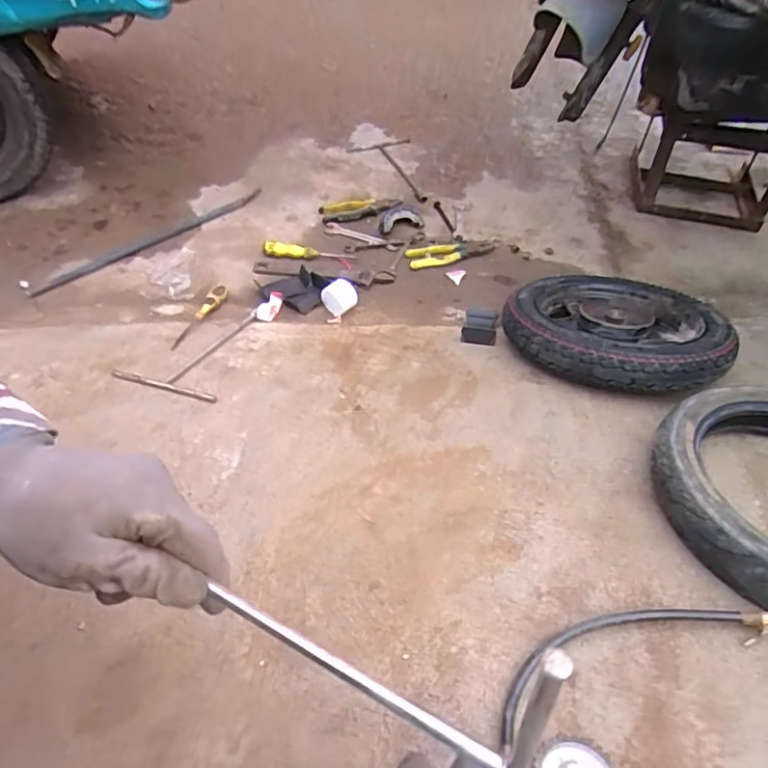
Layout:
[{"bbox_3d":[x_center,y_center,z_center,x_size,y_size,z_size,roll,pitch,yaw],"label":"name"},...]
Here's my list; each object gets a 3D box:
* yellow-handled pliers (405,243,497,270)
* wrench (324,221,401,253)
[{"bbox_3d":[0.145,-0.282,1.188,0.190,0.015,0.060,-10,53,-6],"label":"yellow-handled pliers"},{"bbox_3d":[-0.051,-0.324,1.223,0.178,0.011,0.028,23,57,18],"label":"wrench"}]

